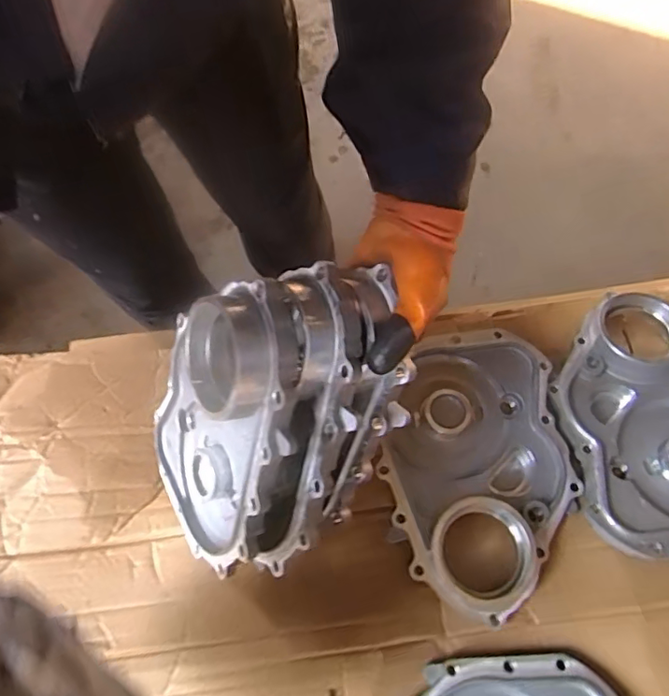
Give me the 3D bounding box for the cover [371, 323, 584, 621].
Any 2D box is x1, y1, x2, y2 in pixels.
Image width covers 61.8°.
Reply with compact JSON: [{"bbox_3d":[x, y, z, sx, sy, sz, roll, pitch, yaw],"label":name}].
[{"bbox_3d":[0.141,0.110,0.551,0.178,0.061,0.267,-4,72,0],"label":"cover"}]

